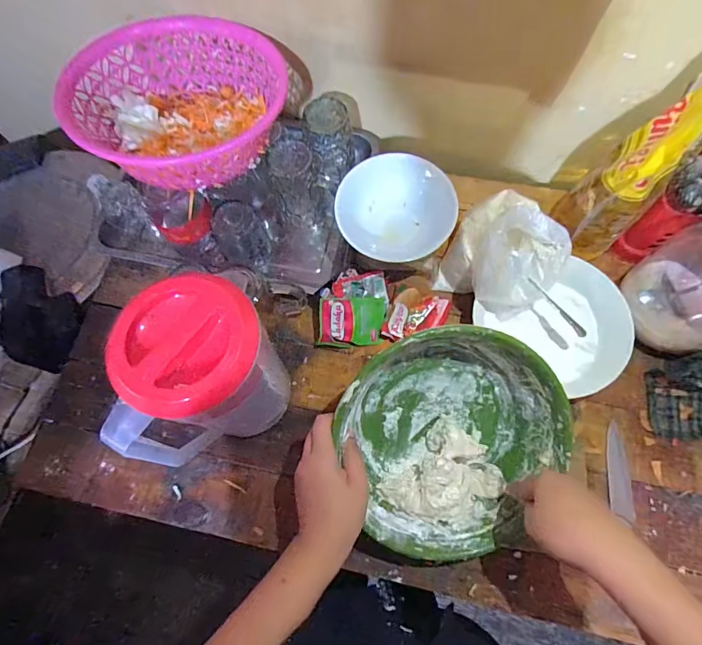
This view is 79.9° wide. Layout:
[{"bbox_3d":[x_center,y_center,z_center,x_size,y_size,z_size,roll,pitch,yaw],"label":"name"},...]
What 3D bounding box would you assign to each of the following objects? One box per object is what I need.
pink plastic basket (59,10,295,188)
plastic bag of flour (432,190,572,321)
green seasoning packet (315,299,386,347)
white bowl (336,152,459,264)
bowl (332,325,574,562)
[{"bbox_3d":[-0.217,-0.288,0.551,0.250,0.101,0.257,40,77,14],"label":"pink plastic basket"},{"bbox_3d":[0.203,-0.092,0.554,0.150,0.112,0.138,-43,74,-11],"label":"plastic bag of flour"},{"bbox_3d":[0.002,-0.001,0.575,0.091,0.013,0.069,5,88,-17],"label":"green seasoning packet"},{"bbox_3d":[0.059,-0.149,0.568,0.143,0.058,0.155,-1,71,2],"label":"white bowl"},{"bbox_3d":[0.100,0.121,0.461,0.240,0.093,0.240,0,98,-4],"label":"bowl"}]

